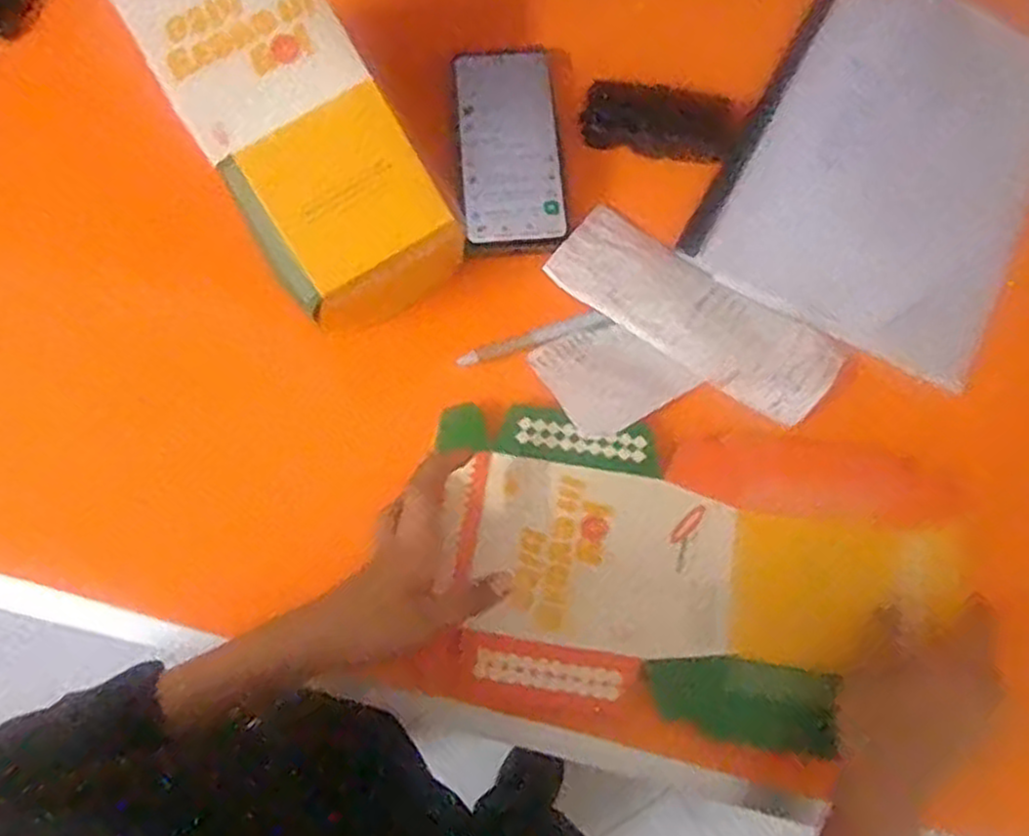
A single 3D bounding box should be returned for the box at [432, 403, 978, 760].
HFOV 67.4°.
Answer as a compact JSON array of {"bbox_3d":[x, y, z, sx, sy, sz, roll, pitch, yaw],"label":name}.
[{"bbox_3d":[0.101,0.087,0.449,0.289,0.030,0.174,7,72,1],"label":"box"}]

